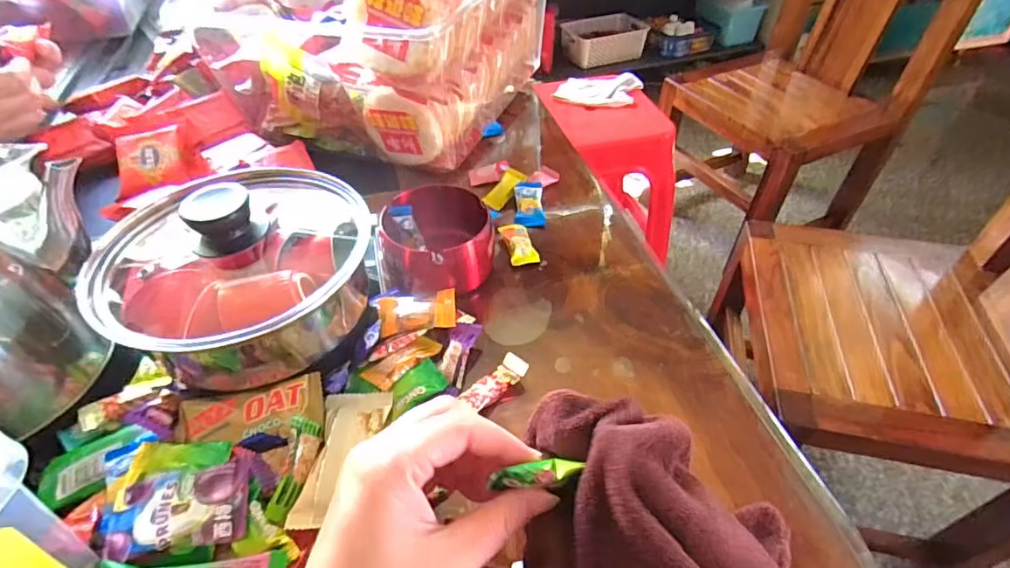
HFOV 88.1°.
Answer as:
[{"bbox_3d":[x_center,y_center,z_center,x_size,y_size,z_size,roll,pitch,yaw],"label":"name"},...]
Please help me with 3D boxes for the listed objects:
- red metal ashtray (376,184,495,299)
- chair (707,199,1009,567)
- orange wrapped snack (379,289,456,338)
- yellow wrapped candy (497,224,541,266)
[{"bbox_3d":[-0.054,-0.035,0.407,0.087,0.052,0.070,-6,46,-4],"label":"red metal ashtray"},{"bbox_3d":[0.645,0.033,0.776,0.522,0.839,0.474,0,46,1],"label":"chair"},{"bbox_3d":[-0.063,0.020,0.376,0.056,0.006,0.032,-10,59,5],"label":"orange wrapped snack"},{"bbox_3d":[0.012,-0.035,0.445,0.024,0.010,0.047,-12,47,-10],"label":"yellow wrapped candy"}]

